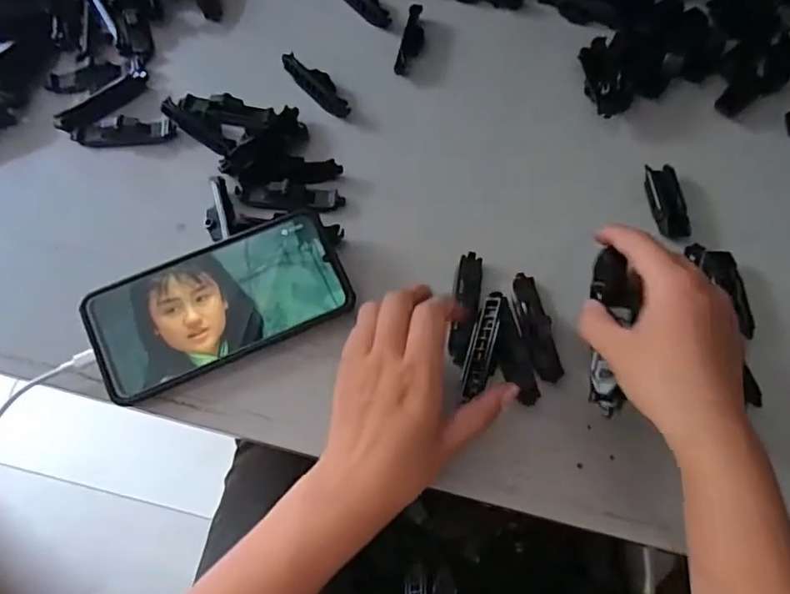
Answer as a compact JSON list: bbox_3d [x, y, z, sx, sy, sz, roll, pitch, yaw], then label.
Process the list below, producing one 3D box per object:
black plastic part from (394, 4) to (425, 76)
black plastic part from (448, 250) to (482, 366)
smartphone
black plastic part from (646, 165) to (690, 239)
[{"bbox_3d":[0.016,-0.232,0.492,0.019,0.007,0.085,11,66,2],"label":"black plastic part"},{"bbox_3d":[0.051,0.008,0.394,0.019,0.007,0.085,10,69,2],"label":"black plastic part"},{"bbox_3d":[-0.117,0.005,0.372,0.166,0.008,0.077,-24,81,-10],"label":"smartphone"},{"bbox_3d":[0.213,-0.076,0.434,0.026,0.008,0.063,-2,66,-3],"label":"black plastic part"}]

